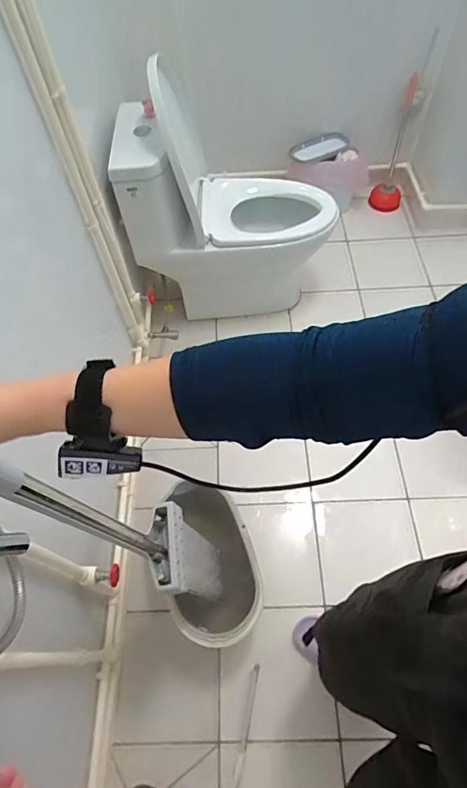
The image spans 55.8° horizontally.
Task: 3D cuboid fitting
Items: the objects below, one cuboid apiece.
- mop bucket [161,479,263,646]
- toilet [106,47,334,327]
[{"bbox_3d":[-0.063,0.476,1.280,0.251,0.202,0.450,-11,59,-3],"label":"mop bucket"},{"bbox_3d":[0.010,-0.657,1.608,0.679,0.716,0.465,-1,59,3],"label":"toilet"}]

